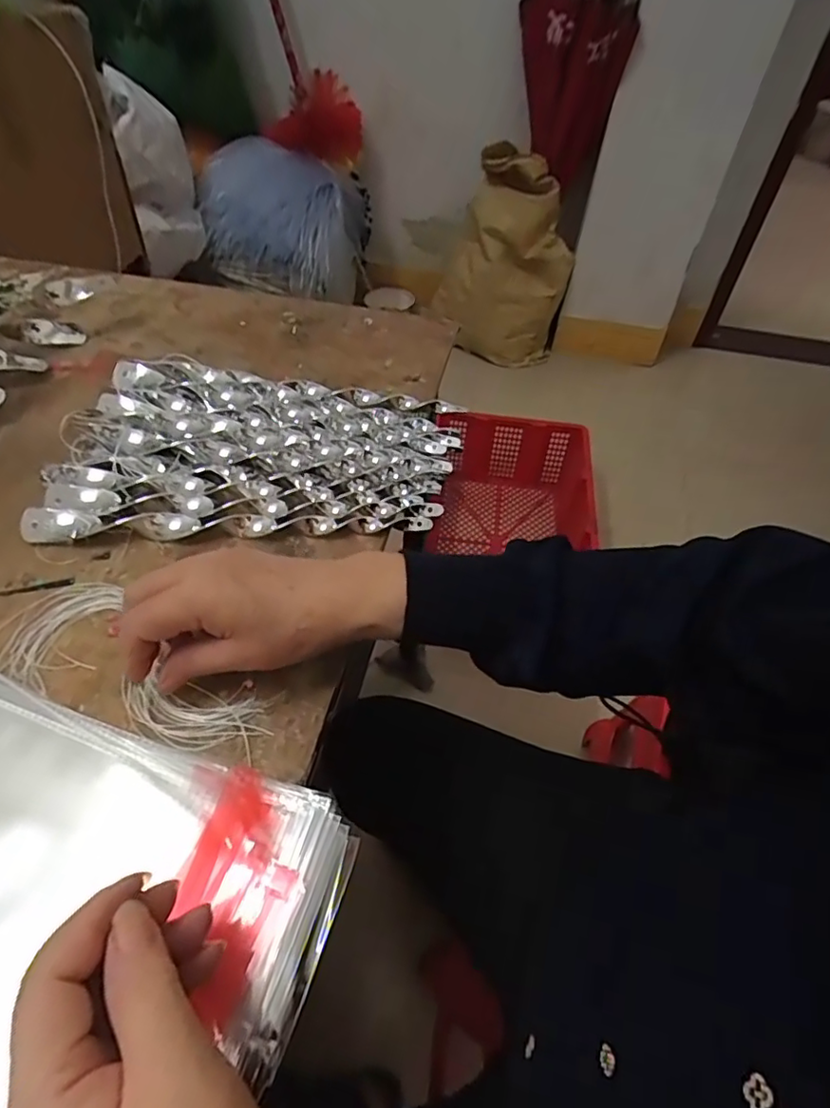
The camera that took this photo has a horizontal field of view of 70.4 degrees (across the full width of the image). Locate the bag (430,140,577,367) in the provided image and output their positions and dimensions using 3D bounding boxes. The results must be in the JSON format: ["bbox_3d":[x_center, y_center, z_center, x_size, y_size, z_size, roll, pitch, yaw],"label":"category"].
[{"bbox_3d":[0.264,-0.863,1.745,0.386,0.551,0.202,1,50,-2],"label":"bag"}]

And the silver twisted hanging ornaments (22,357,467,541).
[{"bbox_3d":[-0.122,-0.092,0.471,0.305,0.028,0.174,-1,50,-4],"label":"silver twisted hanging ornaments"}]

